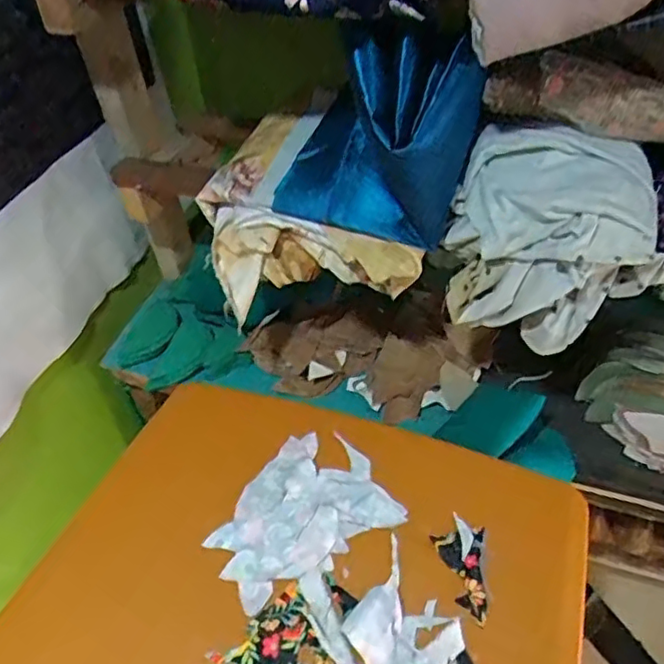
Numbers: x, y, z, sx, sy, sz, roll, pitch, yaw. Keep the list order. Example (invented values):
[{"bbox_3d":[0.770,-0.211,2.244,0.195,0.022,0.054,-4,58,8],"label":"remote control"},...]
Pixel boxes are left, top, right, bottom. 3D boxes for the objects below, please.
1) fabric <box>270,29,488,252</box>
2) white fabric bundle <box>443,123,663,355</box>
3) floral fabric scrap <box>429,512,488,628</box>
[{"bbox_3d":[0.043,-0.193,0.609,0.188,0.174,0.099,6,46,11],"label":"fabric"},{"bbox_3d":[0.222,-0.095,0.615,0.202,0.161,0.132,9,47,13],"label":"white fabric bundle"},{"bbox_3d":[0.115,0.210,0.564,0.045,0.013,0.095,3,46,8],"label":"floral fabric scrap"}]

